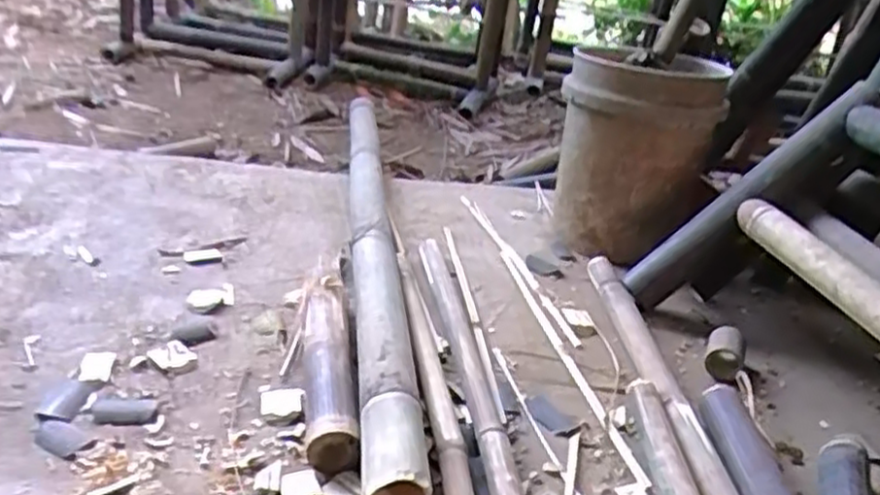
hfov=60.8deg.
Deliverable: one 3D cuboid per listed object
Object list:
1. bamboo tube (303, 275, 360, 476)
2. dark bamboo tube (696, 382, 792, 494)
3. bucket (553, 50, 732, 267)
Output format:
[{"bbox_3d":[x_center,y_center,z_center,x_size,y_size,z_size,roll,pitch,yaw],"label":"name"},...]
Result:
[{"bbox_3d":[-0.149,0.149,0.985,0.064,0.061,0.362,1,28,-12],"label":"bamboo tube"},{"bbox_3d":[0.367,0.265,0.895,0.062,0.050,0.272,7,27,-1],"label":"dark bamboo tube"},{"bbox_3d":[0.372,-0.173,1.443,0.302,0.359,0.297,12,27,8],"label":"bucket"}]

